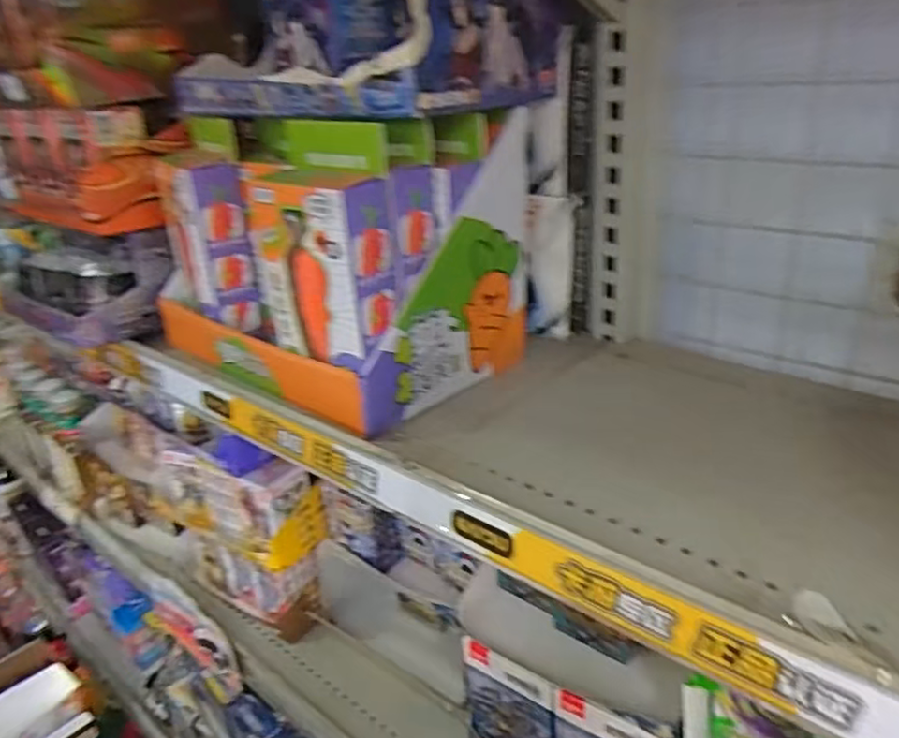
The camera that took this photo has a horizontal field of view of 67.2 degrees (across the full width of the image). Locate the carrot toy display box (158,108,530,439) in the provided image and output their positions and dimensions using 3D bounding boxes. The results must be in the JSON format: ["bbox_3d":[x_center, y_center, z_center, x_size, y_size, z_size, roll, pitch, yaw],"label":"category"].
[{"bbox_3d":[-0.106,-0.108,0.585,0.190,0.195,0.295,-26,33,-38],"label":"carrot toy display box"}]

